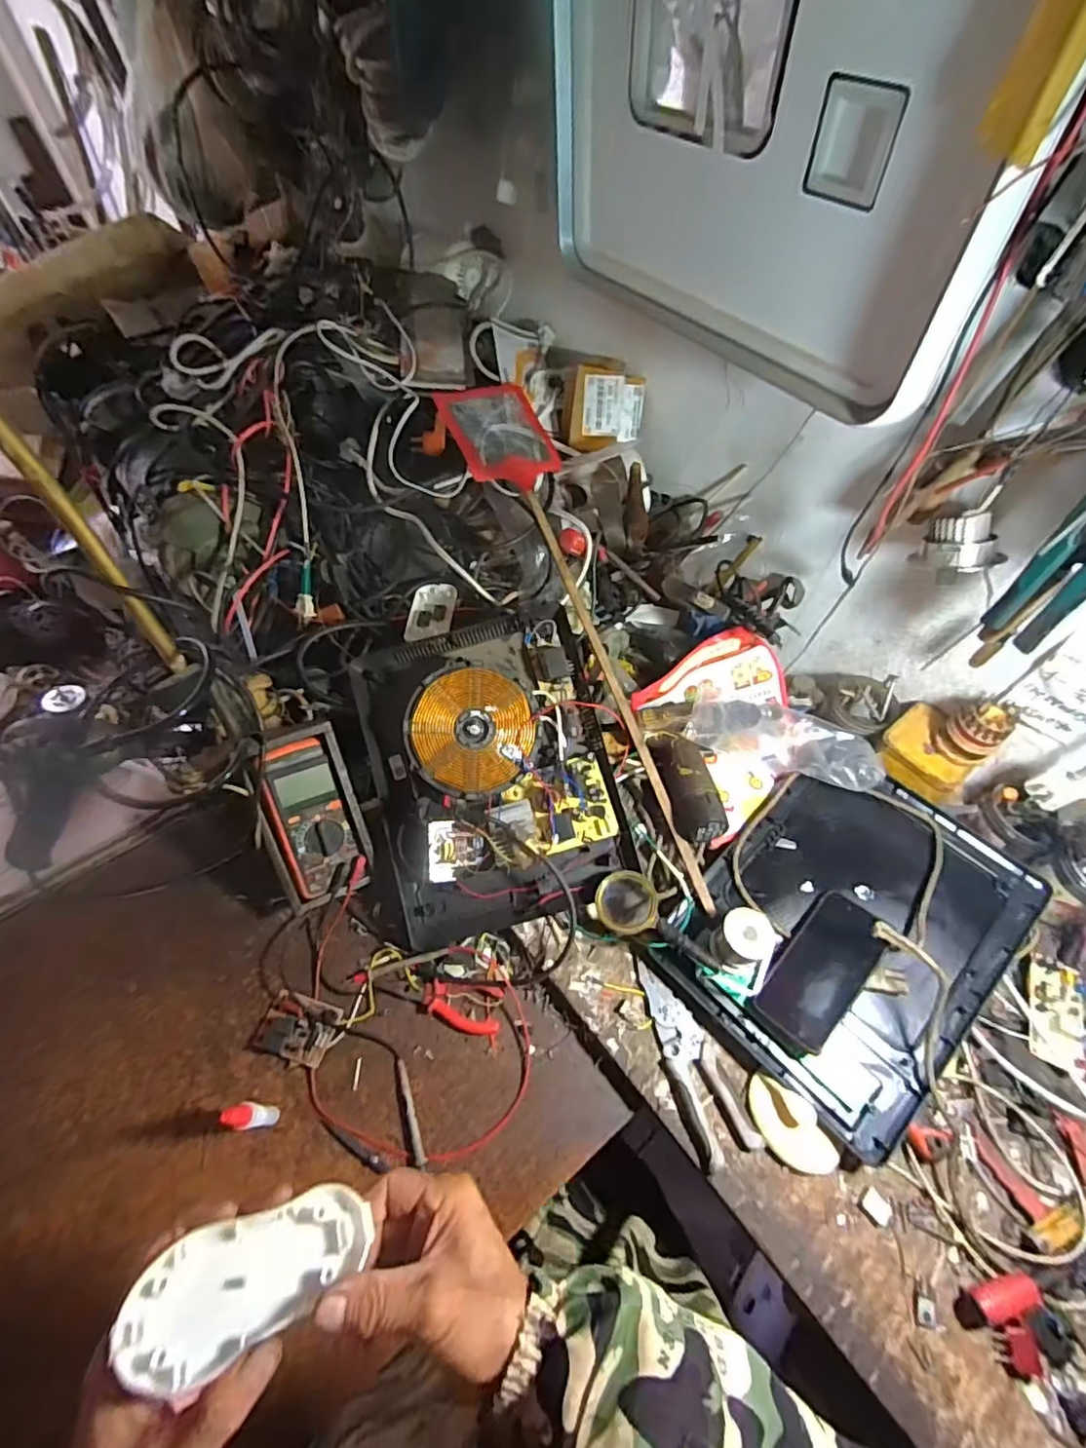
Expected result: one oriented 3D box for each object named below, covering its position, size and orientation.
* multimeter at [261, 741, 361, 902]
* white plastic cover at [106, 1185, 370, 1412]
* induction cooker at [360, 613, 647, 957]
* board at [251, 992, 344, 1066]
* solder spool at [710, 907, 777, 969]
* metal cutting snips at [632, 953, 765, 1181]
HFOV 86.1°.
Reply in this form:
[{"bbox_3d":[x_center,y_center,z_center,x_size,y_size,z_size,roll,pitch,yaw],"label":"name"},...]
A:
[{"bbox_3d":[-0.272,0.107,0.675,0.077,0.178,0.036,-18,17,-30],"label":"multimeter"},{"bbox_3d":[-0.156,0.298,0.314,0.116,0.010,0.057,-6,56,-29],"label":"white plastic cover"},{"bbox_3d":[-0.056,0.047,0.692,0.293,0.092,0.364,-13,81,-5],"label":"induction cooker"},{"bbox_3d":[-0.266,0.326,0.624,0.078,0.018,0.063,18,59,10],"label":"board"},{"bbox_3d":[0.212,0.233,0.627,0.064,0.052,0.053,-29,63,-18],"label":"solder spool"},{"bbox_3d":[0.146,0.346,0.608,0.062,0.014,0.189,-21,61,-15],"label":"metal cutting snips"}]

